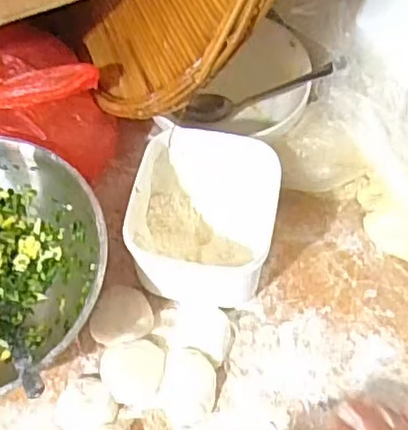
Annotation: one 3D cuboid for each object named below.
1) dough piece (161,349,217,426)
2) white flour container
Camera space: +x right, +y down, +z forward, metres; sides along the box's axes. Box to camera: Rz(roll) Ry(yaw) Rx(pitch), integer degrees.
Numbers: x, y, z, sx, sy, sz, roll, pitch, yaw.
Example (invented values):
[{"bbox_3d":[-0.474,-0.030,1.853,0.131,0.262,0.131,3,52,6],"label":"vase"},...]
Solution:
[{"bbox_3d":[-0.011,0.134,0.486,0.041,0.019,0.053,2,59,1],"label":"dough piece"},{"bbox_3d":[0.001,0.002,0.521,0.112,0.086,0.126,10,59,6],"label":"white flour container"}]

